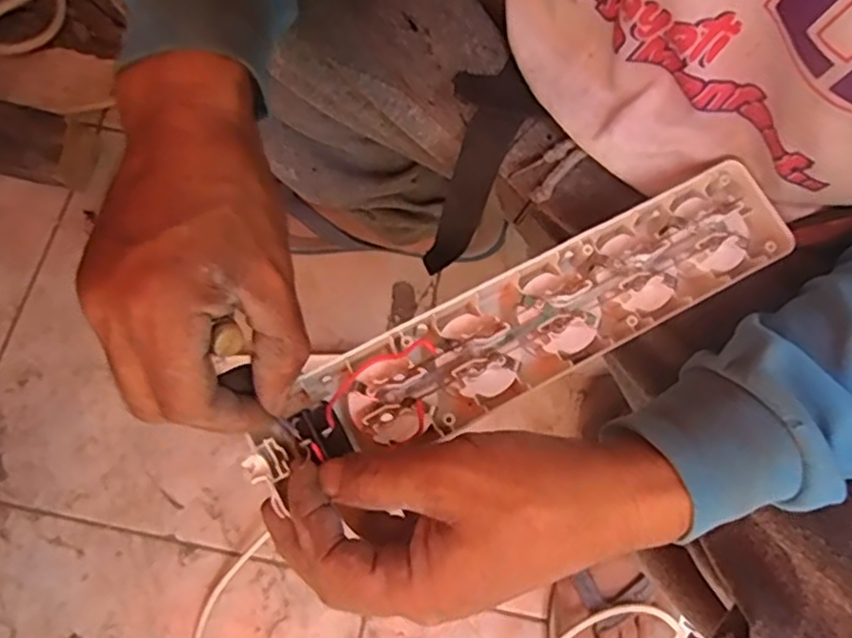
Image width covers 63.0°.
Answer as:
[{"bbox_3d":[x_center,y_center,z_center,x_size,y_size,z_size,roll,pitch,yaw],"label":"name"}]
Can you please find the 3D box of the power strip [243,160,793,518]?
[{"bbox_3d":[0.047,0.002,0.332,0.273,0.029,0.056,-26,72,-10],"label":"power strip"}]

